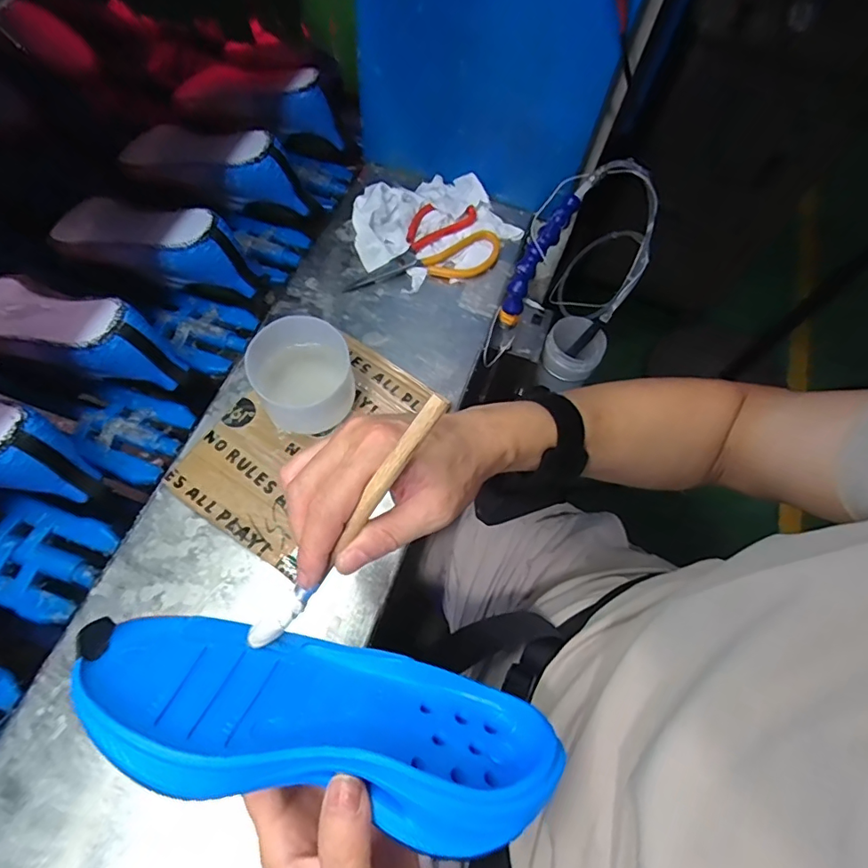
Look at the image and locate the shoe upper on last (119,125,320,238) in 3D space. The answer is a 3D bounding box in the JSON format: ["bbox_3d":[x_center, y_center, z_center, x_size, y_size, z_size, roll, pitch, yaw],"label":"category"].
[{"bbox_3d":[-0.291,-0.335,0.652,0.260,0.103,0.087,26,66,12],"label":"shoe upper on last"}]

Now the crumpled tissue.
[{"bbox_3d":[0.001,-0.262,0.624,0.198,0.039,0.170,-35,74,-21],"label":"crumpled tissue"}]

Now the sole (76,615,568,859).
[{"bbox_3d":[-0.058,0.147,0.262,0.232,0.093,0.040,13,105,0],"label":"sole"}]

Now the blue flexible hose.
[{"bbox_3d":[0.112,-0.190,0.556,0.024,0.039,0.148,34,111,15],"label":"blue flexible hose"}]

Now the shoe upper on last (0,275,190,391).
[{"bbox_3d":[-0.389,-0.106,0.524,0.255,0.109,0.086,24,65,5],"label":"shoe upper on last"}]

